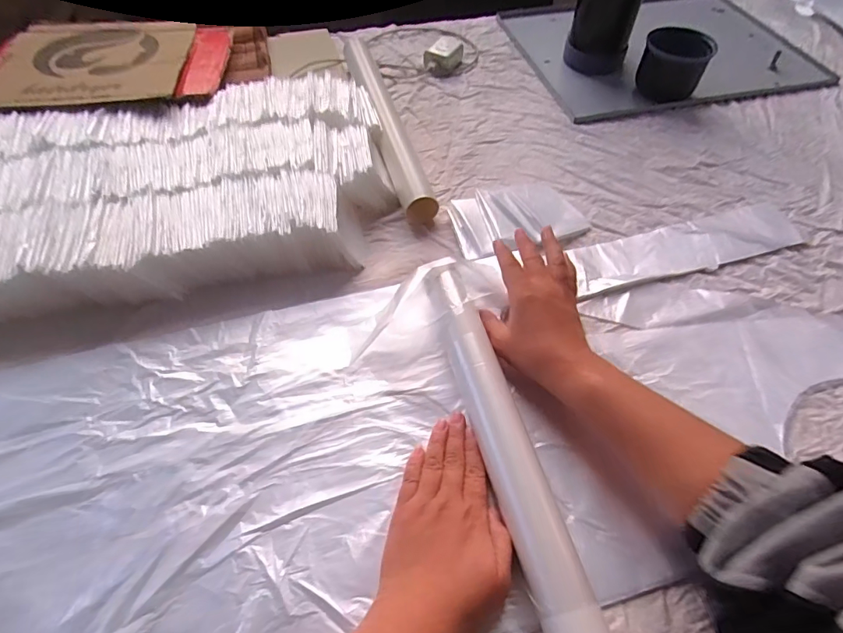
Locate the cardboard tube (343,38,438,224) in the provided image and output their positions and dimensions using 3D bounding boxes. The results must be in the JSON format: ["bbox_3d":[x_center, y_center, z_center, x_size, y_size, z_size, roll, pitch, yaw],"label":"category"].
[{"bbox_3d":[-0.048,-0.261,0.623,0.042,0.037,0.371,-13,56,-9],"label":"cardboard tube"}]

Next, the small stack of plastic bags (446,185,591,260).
[{"bbox_3d":[0.110,-0.112,0.530,0.148,0.020,0.084,-14,56,-10],"label":"small stack of plastic bags"}]

